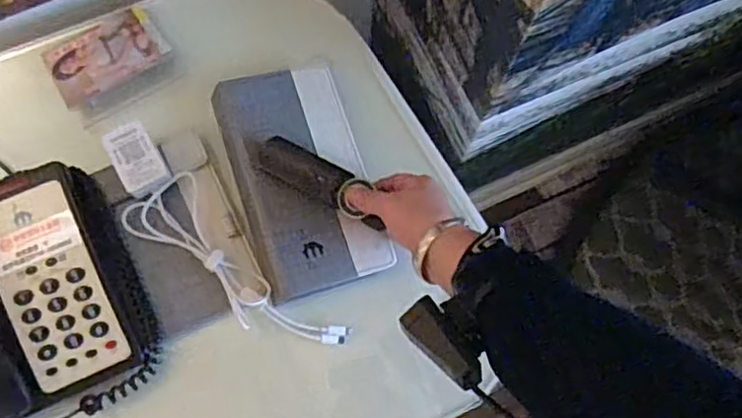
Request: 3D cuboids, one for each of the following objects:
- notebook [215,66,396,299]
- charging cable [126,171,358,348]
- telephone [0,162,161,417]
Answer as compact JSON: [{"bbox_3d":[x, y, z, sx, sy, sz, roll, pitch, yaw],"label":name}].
[{"bbox_3d":[-0.070,-0.033,0.640,0.128,0.030,0.226,-18,75,-5],"label":"notebook"},{"bbox_3d":[-0.130,0.061,0.628,0.240,0.037,0.076,39,77,10],"label":"charging cable"},{"bbox_3d":[-0.309,0.079,0.588,0.168,0.069,0.219,-25,76,-7],"label":"telephone"}]

